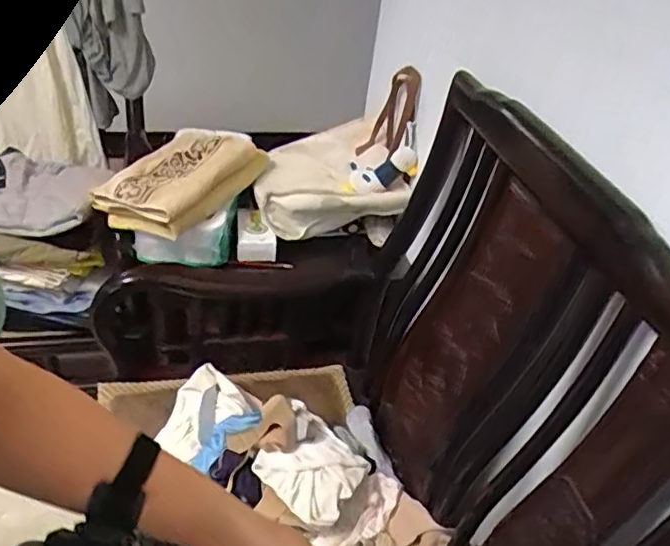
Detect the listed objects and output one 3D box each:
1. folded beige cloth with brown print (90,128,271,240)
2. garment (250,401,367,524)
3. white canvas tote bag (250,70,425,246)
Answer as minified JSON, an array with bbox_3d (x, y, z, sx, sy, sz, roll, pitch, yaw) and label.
[{"bbox_3d":[-0.290,-0.205,1.244,0.187,0.096,0.373,20,39,16],"label":"folded beige cloth with brown print"},{"bbox_3d":[-0.039,0.306,0.985,0.170,0.047,0.191,23,40,19],"label":"garment"},{"bbox_3d":[-0.012,-0.295,1.332,0.315,0.275,0.374,1,38,-9],"label":"white canvas tote bag"}]

